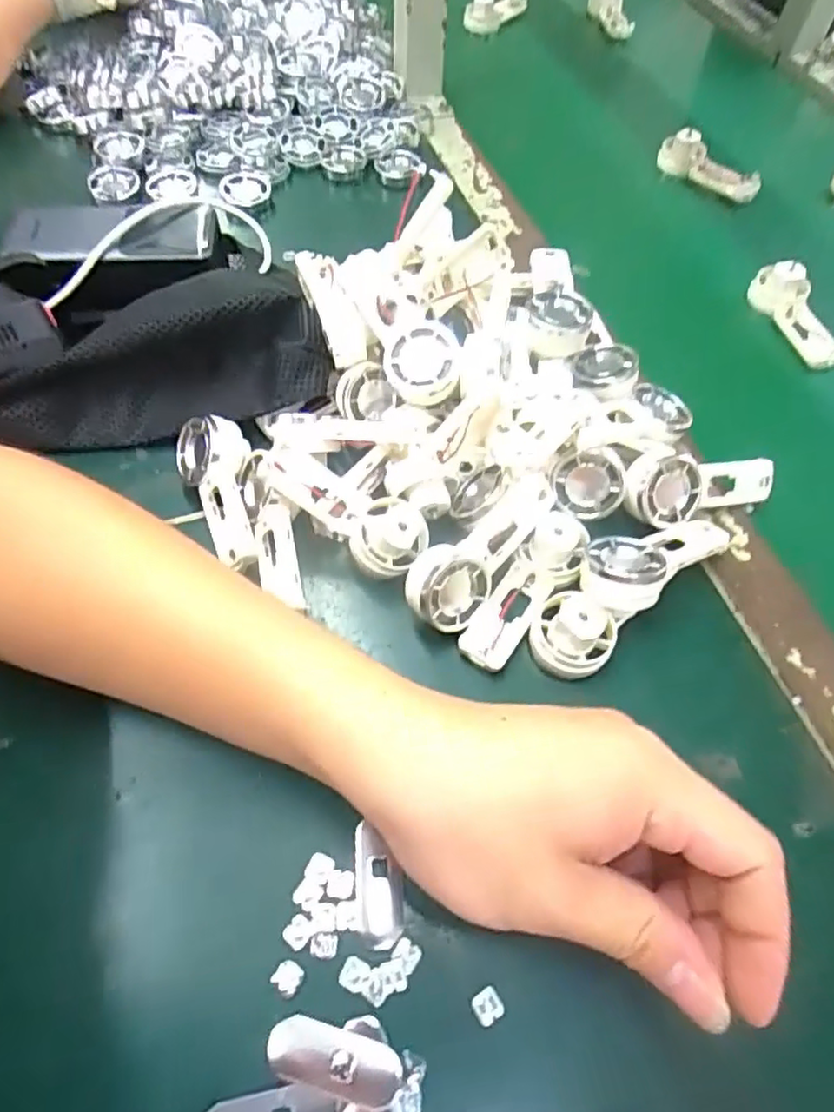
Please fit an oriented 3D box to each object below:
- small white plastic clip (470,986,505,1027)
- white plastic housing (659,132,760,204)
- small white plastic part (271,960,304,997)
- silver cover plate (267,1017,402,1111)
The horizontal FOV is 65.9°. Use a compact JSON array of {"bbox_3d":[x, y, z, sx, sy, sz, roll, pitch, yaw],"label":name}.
[{"bbox_3d":[0.028,0.174,0.248,0.011,0.004,0.011,-28,62,-17],"label":"small white plastic clip"},{"bbox_3d":[0.259,-0.348,0.573,0.094,0.032,0.021,36,64,18],"label":"white plastic housing"},{"bbox_3d":[-0.051,0.167,0.254,0.011,0.004,0.011,0,58,-1],"label":"small white plastic part"},{"bbox_3d":[-0.031,0.190,0.242,0.050,0.008,0.018,13,59,7],"label":"silver cover plate"}]

